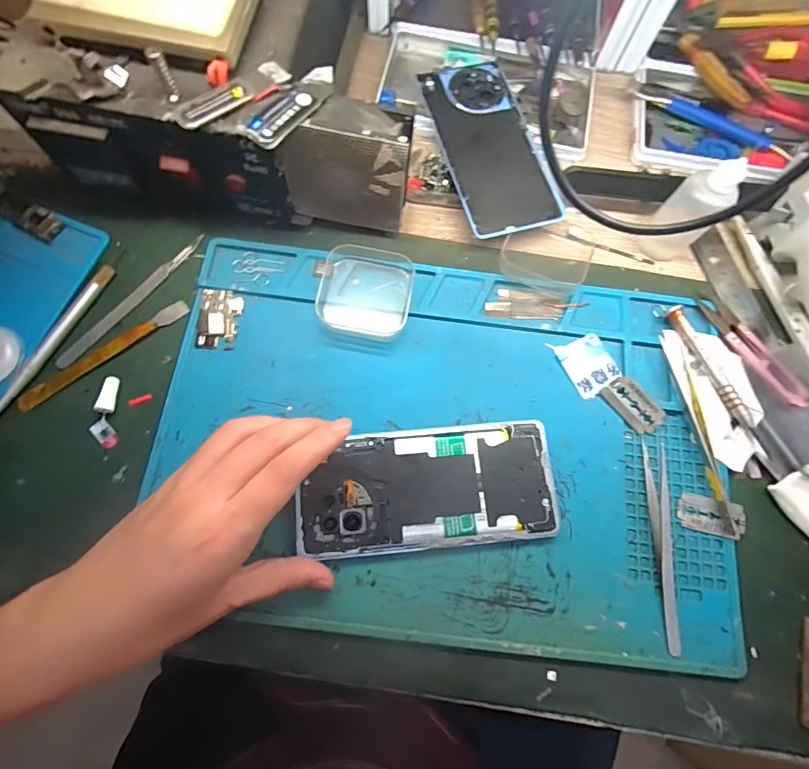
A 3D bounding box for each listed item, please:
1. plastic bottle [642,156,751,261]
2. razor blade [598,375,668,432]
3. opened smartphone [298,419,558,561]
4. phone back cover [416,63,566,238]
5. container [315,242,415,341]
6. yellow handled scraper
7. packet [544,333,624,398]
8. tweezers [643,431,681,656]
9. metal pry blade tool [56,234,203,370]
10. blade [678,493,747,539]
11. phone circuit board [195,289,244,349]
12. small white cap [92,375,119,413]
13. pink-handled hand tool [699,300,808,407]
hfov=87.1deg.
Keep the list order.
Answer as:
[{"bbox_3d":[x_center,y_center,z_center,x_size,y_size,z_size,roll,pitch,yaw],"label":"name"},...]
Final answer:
[{"bbox_3d":[0.204,-0.122,0.299,0.032,0.068,0.027,-6,76,-3],"label":"plastic bottle"},{"bbox_3d":[0.158,0.014,0.293,0.024,0.004,0.040,-44,83,10],"label":"razor blade"},{"bbox_3d":[0.014,0.067,0.269,0.160,0.004,0.073,-8,76,-4],"label":"opened smartphone"},{"bbox_3d":[0.066,-0.189,0.336,0.073,0.012,0.157,-15,77,-6],"label":"phone back cover"},{"bbox_3d":[-0.027,-0.066,0.301,0.062,0.018,0.061,8,76,0],"label":"container"},{"bbox_3d":[-0.206,-0.023,0.293,0.120,0.006,0.016,-37,80,-10],"label":"yellow handled scraper"},{"bbox_3d":[0.130,-0.016,0.301,0.034,0.004,0.043,-27,78,-8],"label":"packet"},{"bbox_3d":[0.163,0.099,0.265,0.008,0.017,0.125,2,76,-1],"label":"tweezers"},{"bbox_3d":[-0.193,-0.060,0.303,0.012,0.007,0.129,40,78,8],"label":"metal pry blade tool"},{"bbox_3d":[0.200,0.086,0.277,0.041,0.004,0.022,12,75,8],"label":"blade"},{"bbox_3d":[-0.130,-0.047,0.299,0.028,0.004,0.045,2,76,-1],"label":"phone circuit board"},{"bbox_3d":[-0.195,0.007,0.281,0.009,0.008,0.024,10,76,1],"label":"small white cap"},{"bbox_3d":[0.251,-0.025,0.303,0.022,0.004,0.095,-30,79,-9],"label":"pink-handled hand tool"}]

